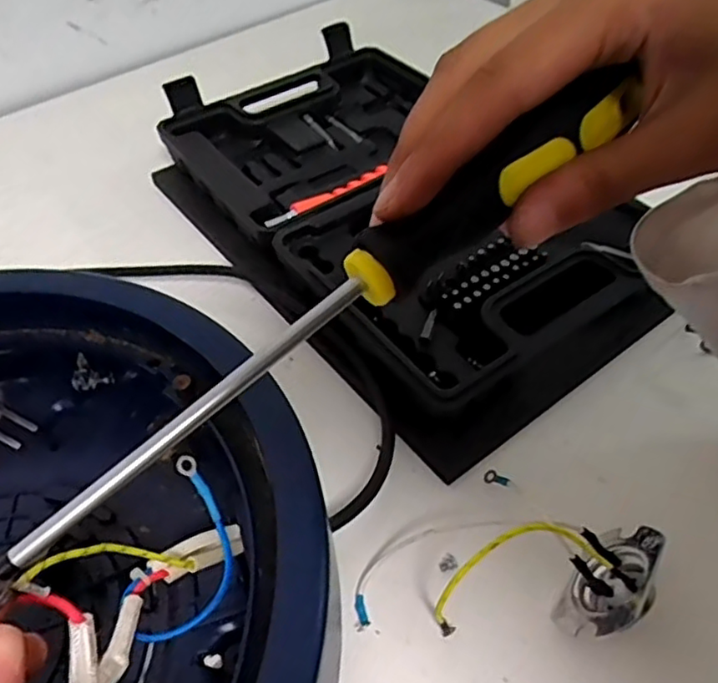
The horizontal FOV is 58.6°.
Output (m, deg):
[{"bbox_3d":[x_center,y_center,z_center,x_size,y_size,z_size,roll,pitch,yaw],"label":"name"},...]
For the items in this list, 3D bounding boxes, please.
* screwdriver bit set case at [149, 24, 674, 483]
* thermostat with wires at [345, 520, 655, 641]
[{"bbox_3d":[0.022,-0.099,0.457,0.230,0.051,0.374,-28,54,-21],"label":"screwdriver bit set case"},{"bbox_3d":[0.068,0.090,0.285,0.121,0.042,0.068,2,49,4],"label":"thermostat with wires"}]

